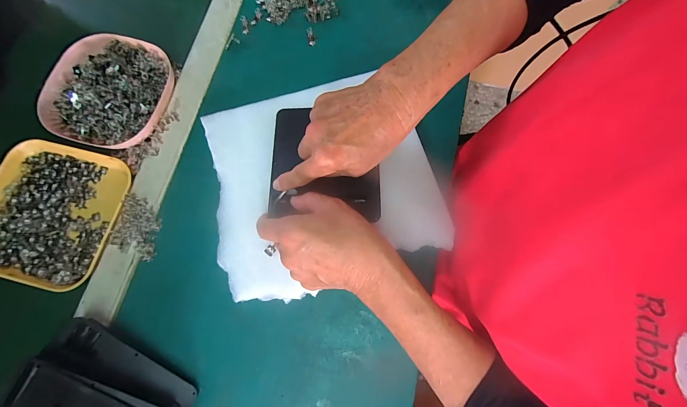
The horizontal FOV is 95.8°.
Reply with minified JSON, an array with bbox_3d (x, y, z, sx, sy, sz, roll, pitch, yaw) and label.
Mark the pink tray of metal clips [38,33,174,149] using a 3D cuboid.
[{"bbox_3d":[-0.274,-0.132,0.359,0.131,0.028,0.135,14,77,5],"label":"pink tray of metal clips"}]

